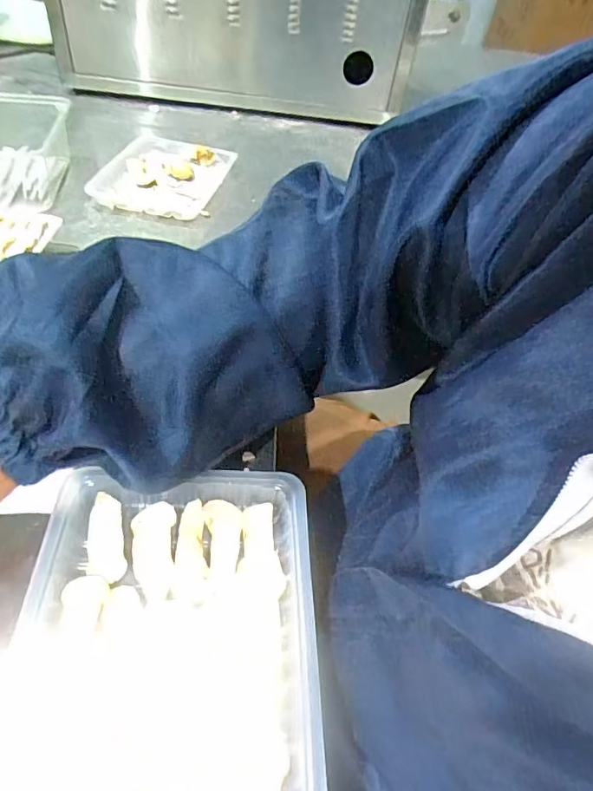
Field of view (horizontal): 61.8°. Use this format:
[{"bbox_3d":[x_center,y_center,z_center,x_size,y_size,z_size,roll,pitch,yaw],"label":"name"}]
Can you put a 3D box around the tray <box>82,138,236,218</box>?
[{"bbox_3d":[-0.159,-0.271,0.597,0.124,0.020,0.172,14,49,7],"label":"tray"}]

